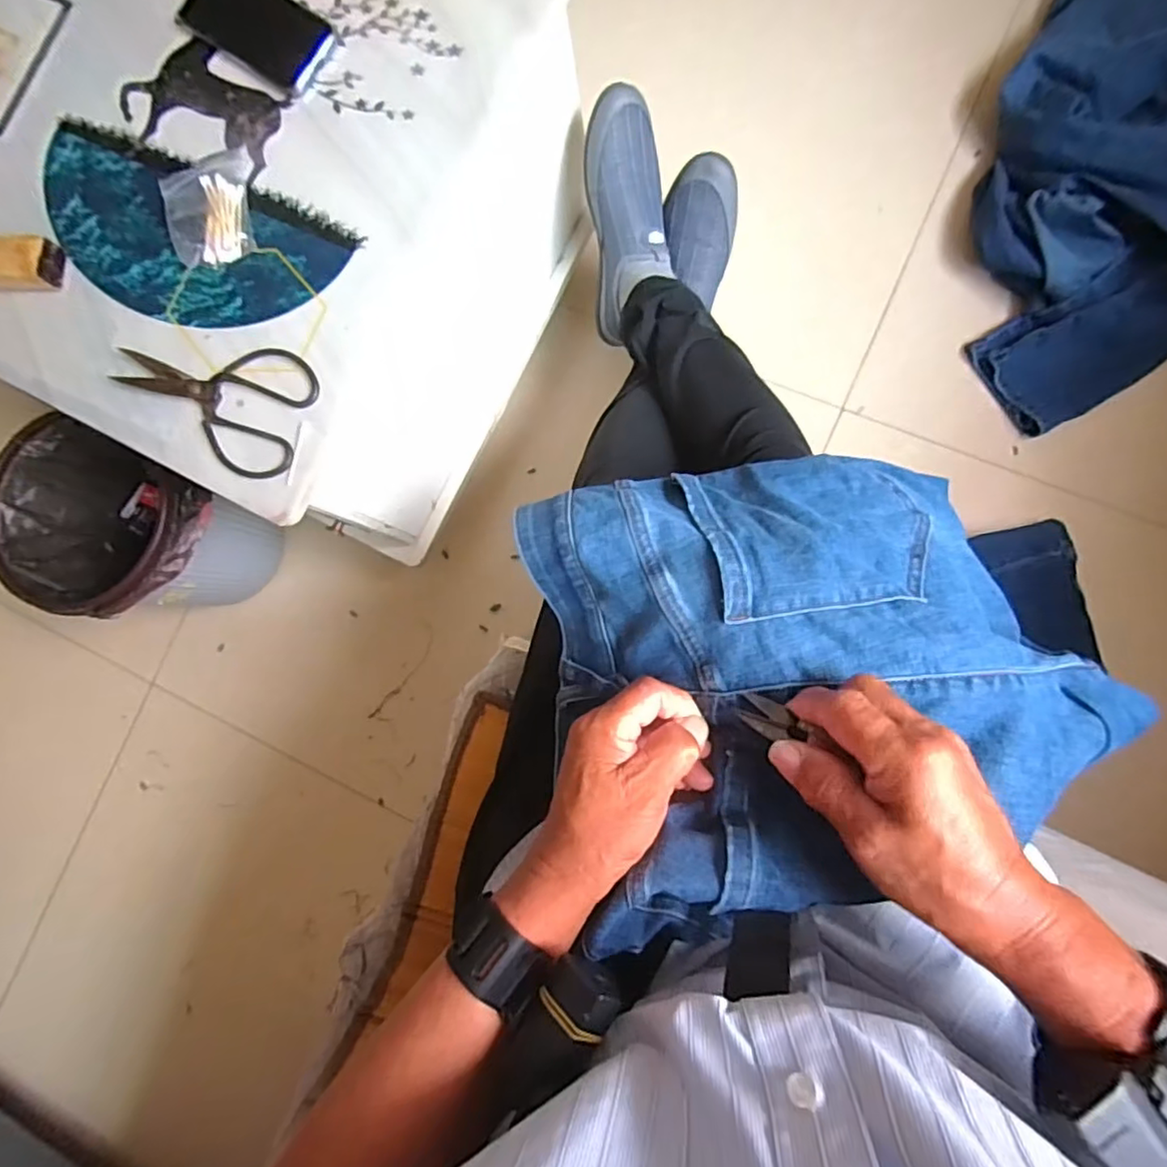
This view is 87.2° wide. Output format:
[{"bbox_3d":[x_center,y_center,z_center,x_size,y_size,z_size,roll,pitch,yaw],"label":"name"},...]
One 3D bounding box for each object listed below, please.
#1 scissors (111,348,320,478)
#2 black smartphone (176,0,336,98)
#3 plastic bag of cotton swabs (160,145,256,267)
[{"bbox_3d":[-0.336,-0.167,0.554,0.191,0.007,0.114,14,87,9],"label":"scissors"},{"bbox_3d":[-0.318,-0.543,0.596,0.168,0.012,0.077,34,90,9],"label":"black smartphone"},{"bbox_3d":[-0.348,-0.352,0.576,0.081,0.016,0.113,-17,83,6],"label":"plastic bag of cotton swabs"}]

